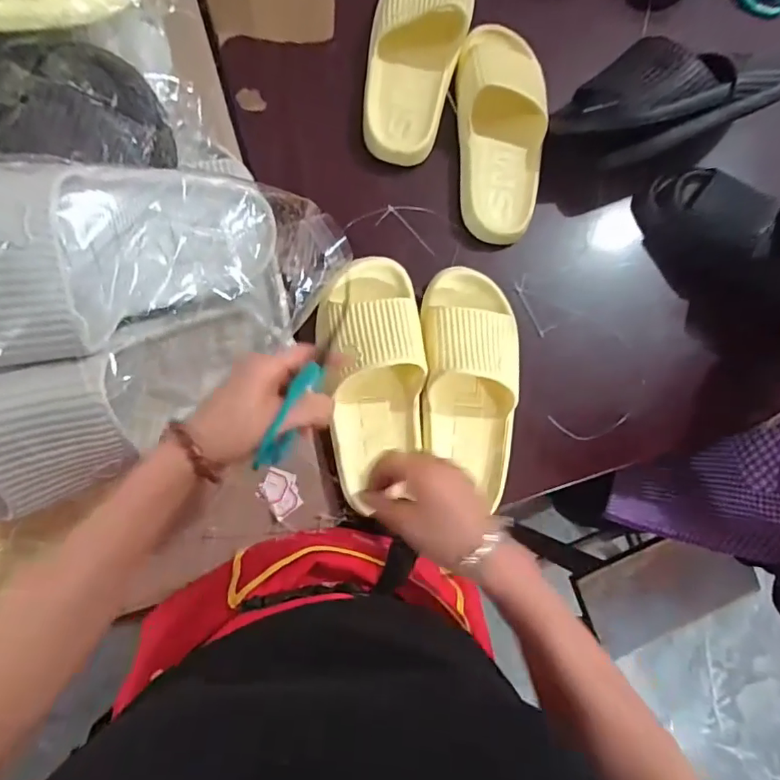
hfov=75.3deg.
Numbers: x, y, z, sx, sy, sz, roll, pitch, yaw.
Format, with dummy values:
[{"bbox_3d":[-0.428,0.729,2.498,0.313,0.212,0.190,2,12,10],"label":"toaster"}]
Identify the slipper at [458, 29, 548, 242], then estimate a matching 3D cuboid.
[{"bbox_3d":[0.130,-0.295,0.572,0.096,0.056,0.245,0,83,-6],"label":"slipper"}]

